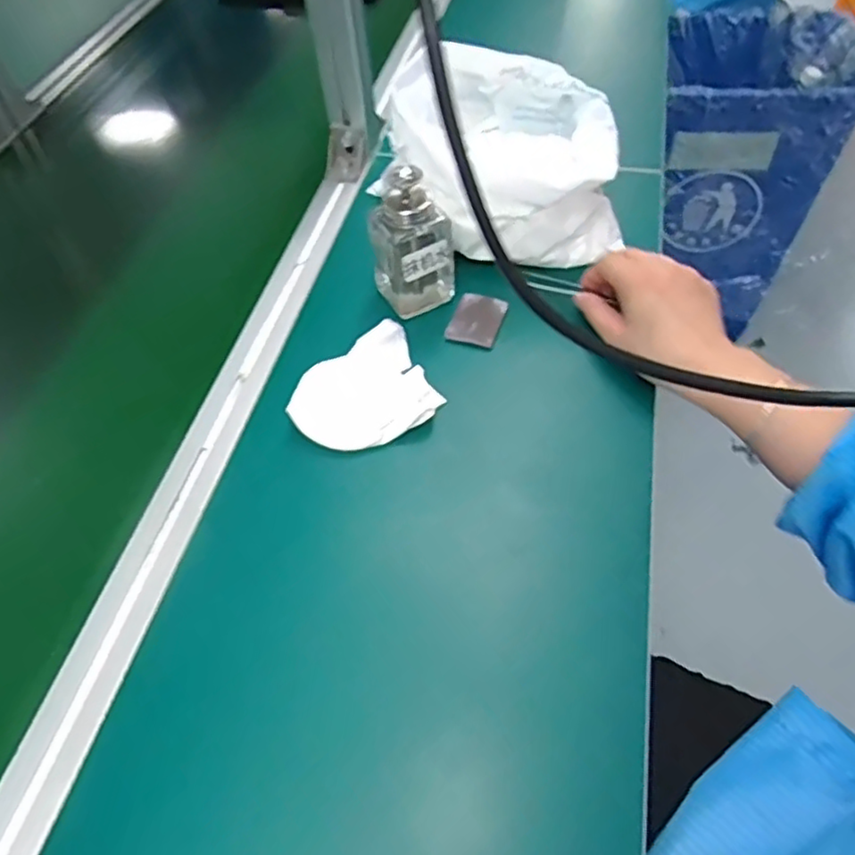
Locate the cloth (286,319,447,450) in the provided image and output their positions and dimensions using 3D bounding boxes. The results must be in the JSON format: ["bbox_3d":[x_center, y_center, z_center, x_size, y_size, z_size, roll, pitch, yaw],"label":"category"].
[{"bbox_3d":[-0.052,-0.031,0.507,0.108,0.021,0.100,-26,56,-15],"label":"cloth"}]

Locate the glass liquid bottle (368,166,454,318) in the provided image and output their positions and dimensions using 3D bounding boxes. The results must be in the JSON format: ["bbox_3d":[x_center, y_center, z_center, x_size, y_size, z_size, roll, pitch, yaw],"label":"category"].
[{"bbox_3d":[-0.013,-0.152,0.539,0.066,0.112,0.061,-6,53,0],"label":"glass liquid bottle"}]

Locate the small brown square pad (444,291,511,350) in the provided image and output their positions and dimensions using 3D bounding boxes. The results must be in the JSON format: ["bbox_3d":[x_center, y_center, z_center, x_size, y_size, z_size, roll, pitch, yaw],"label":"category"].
[{"bbox_3d":[0.041,-0.090,0.555,0.043,0.006,0.055,15,56,15],"label":"small brown square pad"}]

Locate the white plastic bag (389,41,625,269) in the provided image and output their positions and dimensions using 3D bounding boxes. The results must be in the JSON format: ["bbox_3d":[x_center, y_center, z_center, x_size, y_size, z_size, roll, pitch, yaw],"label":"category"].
[{"bbox_3d":[0.076,-0.236,0.577,0.191,0.123,0.146,7,54,9],"label":"white plastic bag"}]

